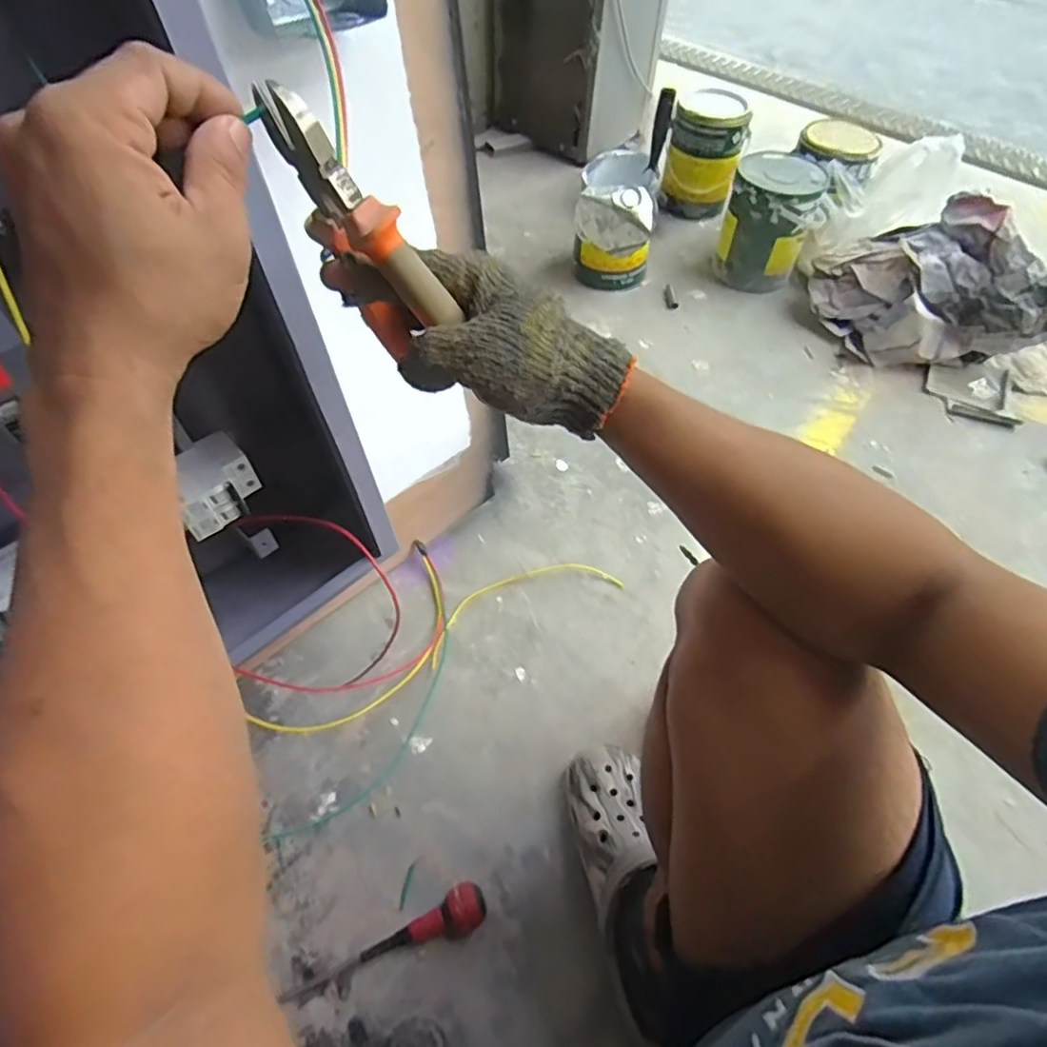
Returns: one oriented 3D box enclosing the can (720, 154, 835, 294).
[{"bbox_3d":[0.490,-0.594,1.212,0.169,0.212,0.154,1,54,-2],"label":"can"}]

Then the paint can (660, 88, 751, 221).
[{"bbox_3d":[0.403,-0.823,1.366,0.154,0.199,0.166,16,55,9],"label":"paint can"}]

